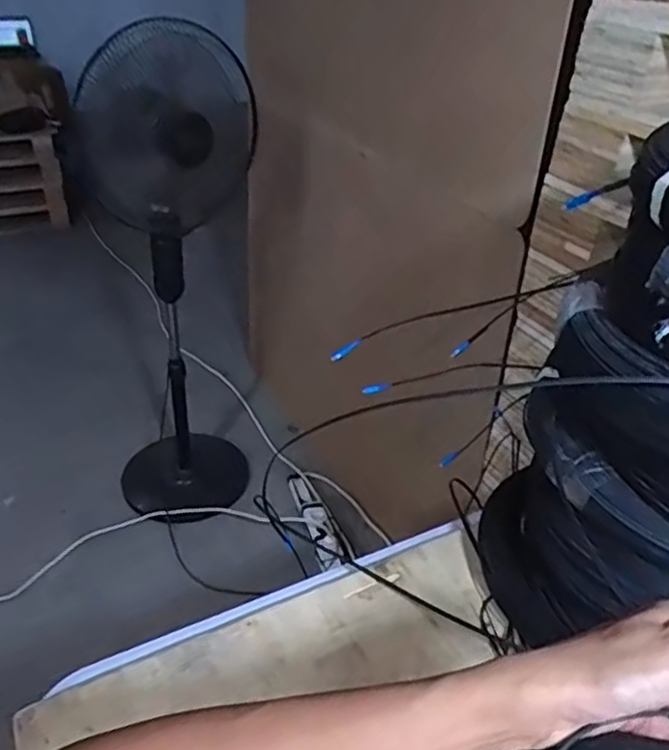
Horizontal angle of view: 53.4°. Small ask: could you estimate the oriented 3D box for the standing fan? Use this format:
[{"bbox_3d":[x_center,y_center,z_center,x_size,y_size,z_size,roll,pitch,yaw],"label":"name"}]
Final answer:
[{"bbox_3d":[-0.406,-0.207,1.707,0.424,1.244,0.509,-1,34,-4],"label":"standing fan"}]

